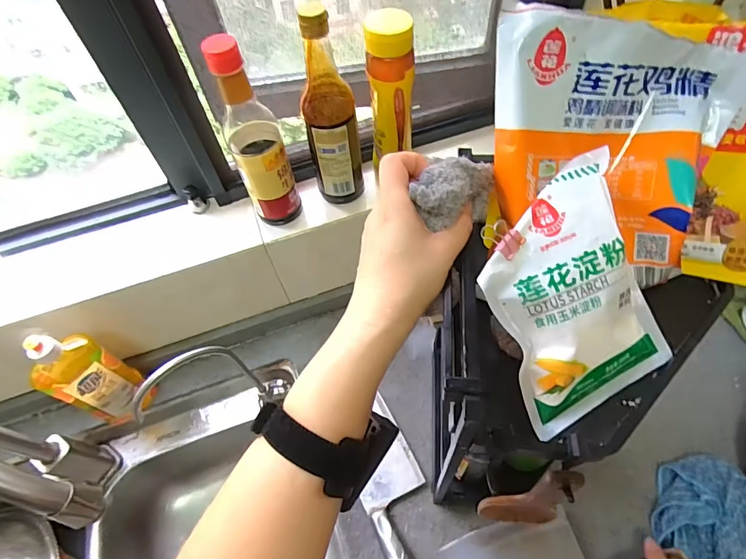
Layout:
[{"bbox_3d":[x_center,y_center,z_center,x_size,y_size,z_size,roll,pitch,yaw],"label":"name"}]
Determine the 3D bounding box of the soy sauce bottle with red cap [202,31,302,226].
[{"bbox_3d":[-0.141,-0.166,0.504,0.068,0.232,0.060,-20,56,-9],"label":"soy sauce bottle with red cap"}]

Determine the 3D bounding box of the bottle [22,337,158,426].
[{"bbox_3d":[-0.381,0.136,0.573,0.044,0.211,0.077,29,63,22],"label":"bottle"}]

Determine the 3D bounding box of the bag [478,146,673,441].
[{"bbox_3d":[0.139,0.012,0.289,0.114,0.025,0.165,-24,98,-9],"label":"bag"}]

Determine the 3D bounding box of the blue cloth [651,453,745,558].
[{"bbox_3d":[0.404,0.281,0.508,0.106,0.042,0.150,26,62,21],"label":"blue cloth"}]

